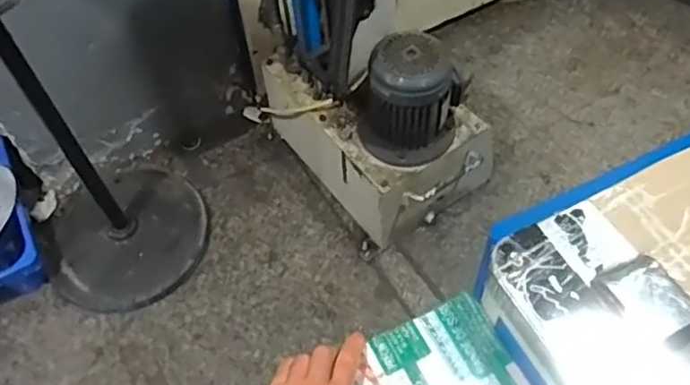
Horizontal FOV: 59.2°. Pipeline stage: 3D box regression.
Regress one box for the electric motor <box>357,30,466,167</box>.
[{"bbox_3d":[0.137,-0.197,1.304,0.189,0.242,0.169,21,59,17],"label":"electric motor"}]

